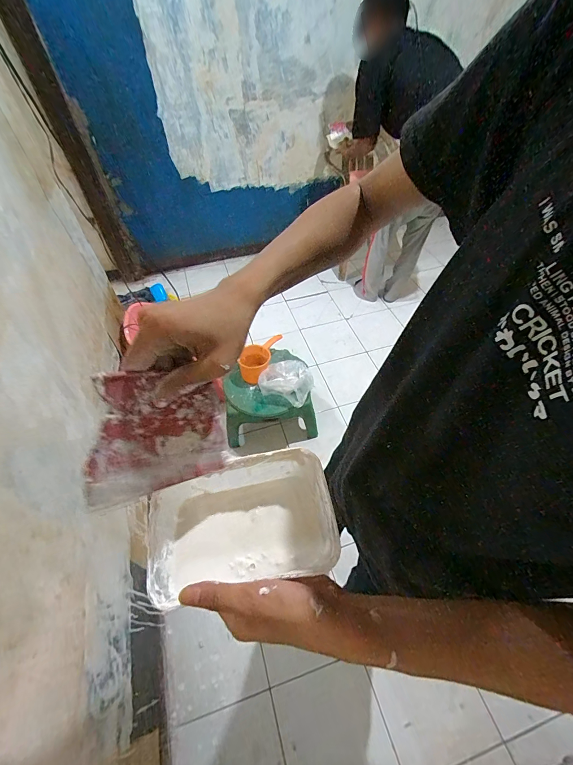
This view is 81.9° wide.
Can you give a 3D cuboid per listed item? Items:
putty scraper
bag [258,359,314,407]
[{"bbox_3d":[-0.107,0.042,0.285,0.115,0.106,0.004,-9,17,-44],"label":"putty scraper"},{"bbox_3d":[0.002,-0.012,1.371,0.208,0.089,0.191,5,49,5],"label":"bag"}]

